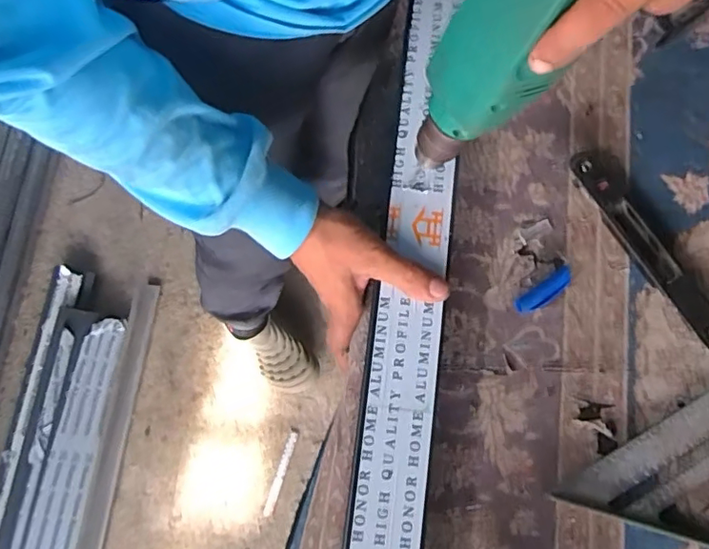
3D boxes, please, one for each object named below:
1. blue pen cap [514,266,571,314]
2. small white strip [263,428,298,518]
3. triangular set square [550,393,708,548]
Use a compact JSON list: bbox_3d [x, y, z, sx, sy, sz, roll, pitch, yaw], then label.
[{"bbox_3d":[0.158,0.014,0.461,0.056,0.008,0.018,-34,80,-7],"label":"blue pen cap"},{"bbox_3d":[-0.152,0.409,1.147,0.020,0.008,0.176,19,78,4],"label":"small white strip"},{"bbox_3d":[0.284,0.161,0.429,0.222,0.014,0.118,-29,79,-6],"label":"triangular set square"}]

